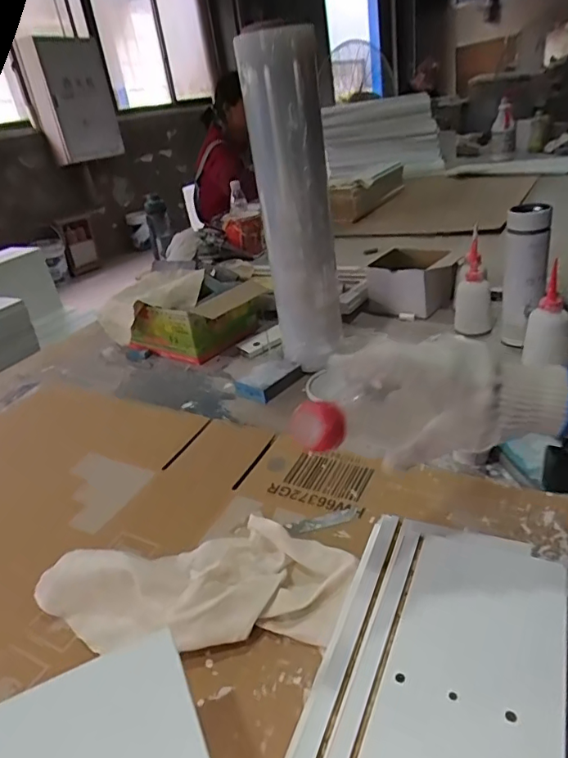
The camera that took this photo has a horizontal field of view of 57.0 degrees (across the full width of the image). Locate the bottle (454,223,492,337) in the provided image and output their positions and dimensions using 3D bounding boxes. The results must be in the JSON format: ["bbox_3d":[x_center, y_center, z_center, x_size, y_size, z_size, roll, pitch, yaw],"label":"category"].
[{"bbox_3d":[0.346,-0.160,0.958,0.083,0.152,0.064,-29,34,-35],"label":"bottle"}]

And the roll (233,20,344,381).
[{"bbox_3d":[0.018,-0.251,0.794,0.108,0.465,0.092,-6,27,4],"label":"roll"}]

